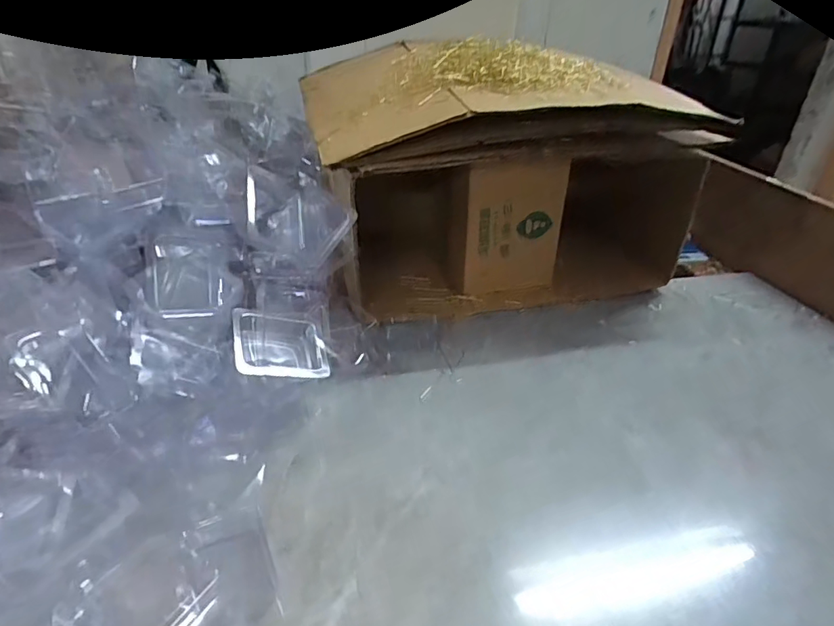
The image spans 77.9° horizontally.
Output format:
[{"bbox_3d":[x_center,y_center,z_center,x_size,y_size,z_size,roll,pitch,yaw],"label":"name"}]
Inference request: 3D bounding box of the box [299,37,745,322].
[{"bbox_3d":[0.117,-0.201,0.777,0.531,0.330,0.337,-7,33,-17],"label":"box"}]

